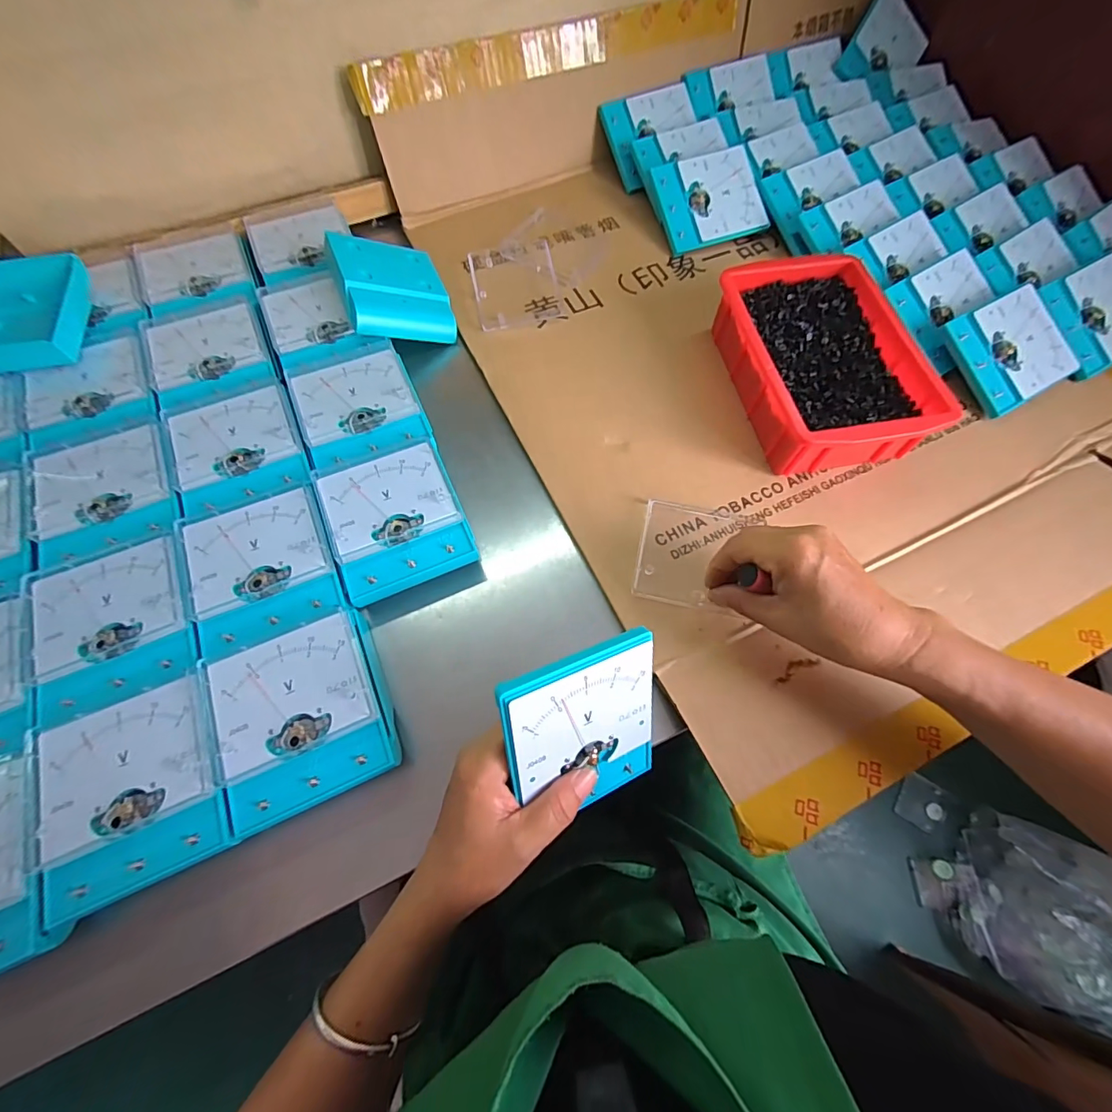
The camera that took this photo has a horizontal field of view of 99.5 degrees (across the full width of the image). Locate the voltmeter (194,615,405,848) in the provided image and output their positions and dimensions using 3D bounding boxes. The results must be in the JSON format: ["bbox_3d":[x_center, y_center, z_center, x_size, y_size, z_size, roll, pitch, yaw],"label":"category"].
[{"bbox_3d":[-0.168,0.107,0.322,0.100,0.045,0.115,-23,69,-10],"label":"voltmeter"}]

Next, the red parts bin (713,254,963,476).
[{"bbox_3d":[0.235,-0.175,0.422,0.135,0.060,0.192,-11,67,-6],"label":"red parts bin"}]

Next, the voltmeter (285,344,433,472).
[{"bbox_3d":[-0.174,-0.129,0.427,0.098,0.042,0.115,-21,68,-10],"label":"voltmeter"}]

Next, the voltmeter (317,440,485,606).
[{"bbox_3d":[-0.125,-0.027,0.381,0.098,0.039,0.115,-21,68,-10],"label":"voltmeter"}]

